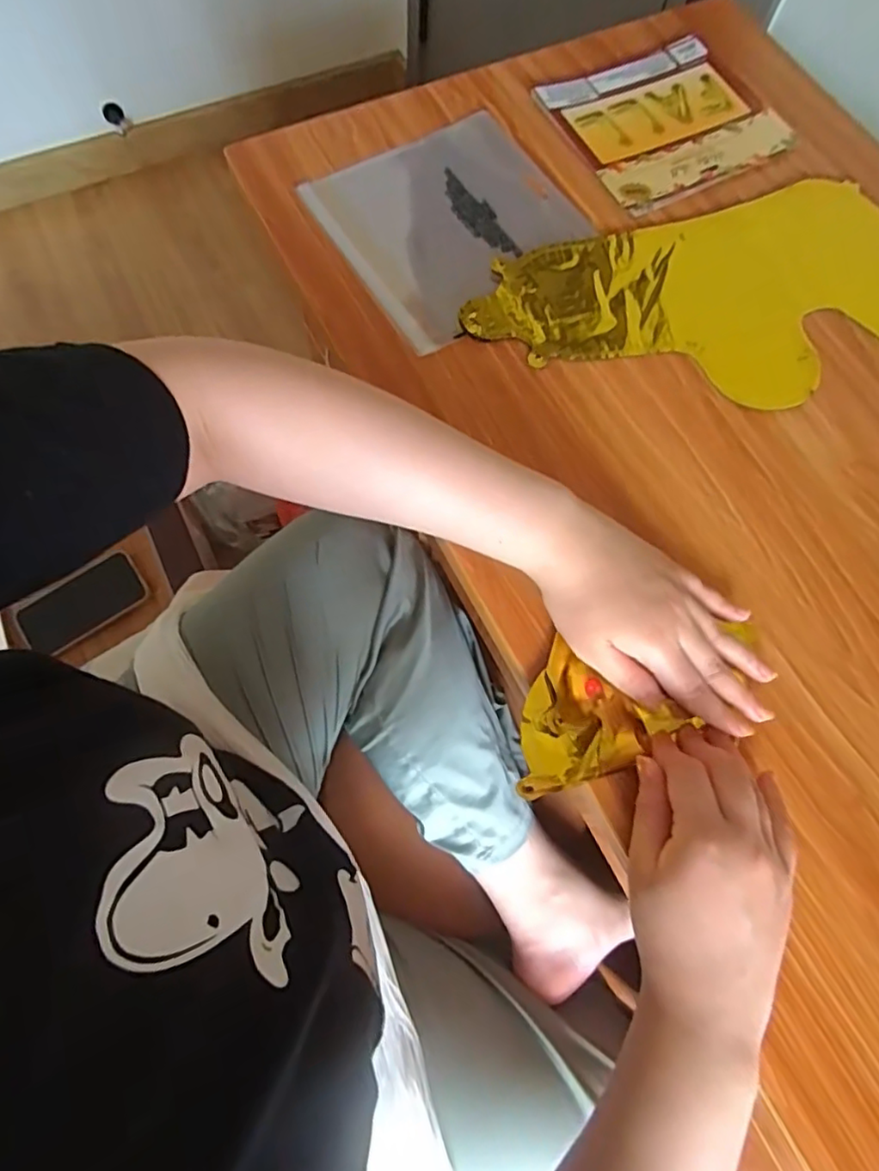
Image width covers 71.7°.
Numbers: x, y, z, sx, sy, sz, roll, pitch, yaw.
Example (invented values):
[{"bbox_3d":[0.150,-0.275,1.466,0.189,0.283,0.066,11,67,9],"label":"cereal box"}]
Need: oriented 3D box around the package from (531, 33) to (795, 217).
[{"bbox_3d":[0.207,-0.428,0.557,0.183,0.006,0.158,-28,75,-11],"label":"package"}]

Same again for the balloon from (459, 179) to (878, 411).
[{"bbox_3d":[0.238,-0.231,0.492,0.419,0.013,0.187,-12,72,-6],"label":"balloon"}]

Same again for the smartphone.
[{"bbox_3d":[-0.417,0.023,0.713,0.140,0.013,0.066,-35,116,-17],"label":"smartphone"}]

